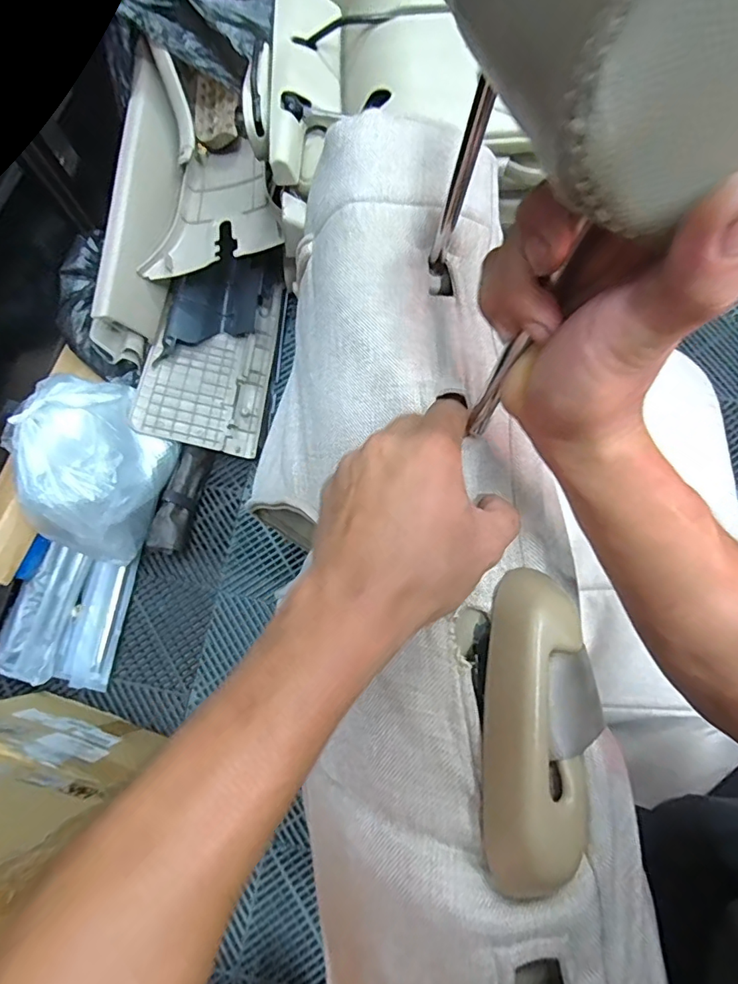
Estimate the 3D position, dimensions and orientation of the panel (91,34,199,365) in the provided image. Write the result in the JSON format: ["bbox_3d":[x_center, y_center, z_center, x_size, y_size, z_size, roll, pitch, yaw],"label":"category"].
[{"bbox_3d":[-0.434,-0.533,0.936,0.122,0.111,0.580,7,88,4],"label":"panel"}]

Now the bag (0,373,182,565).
[{"bbox_3d":[-0.498,-0.050,0.877,0.230,0.179,0.285,22,78,7],"label":"bag"}]

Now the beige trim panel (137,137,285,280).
[{"bbox_3d":[-0.319,-0.566,0.974,0.268,0.059,0.290,-9,76,0],"label":"beige trim panel"}]

